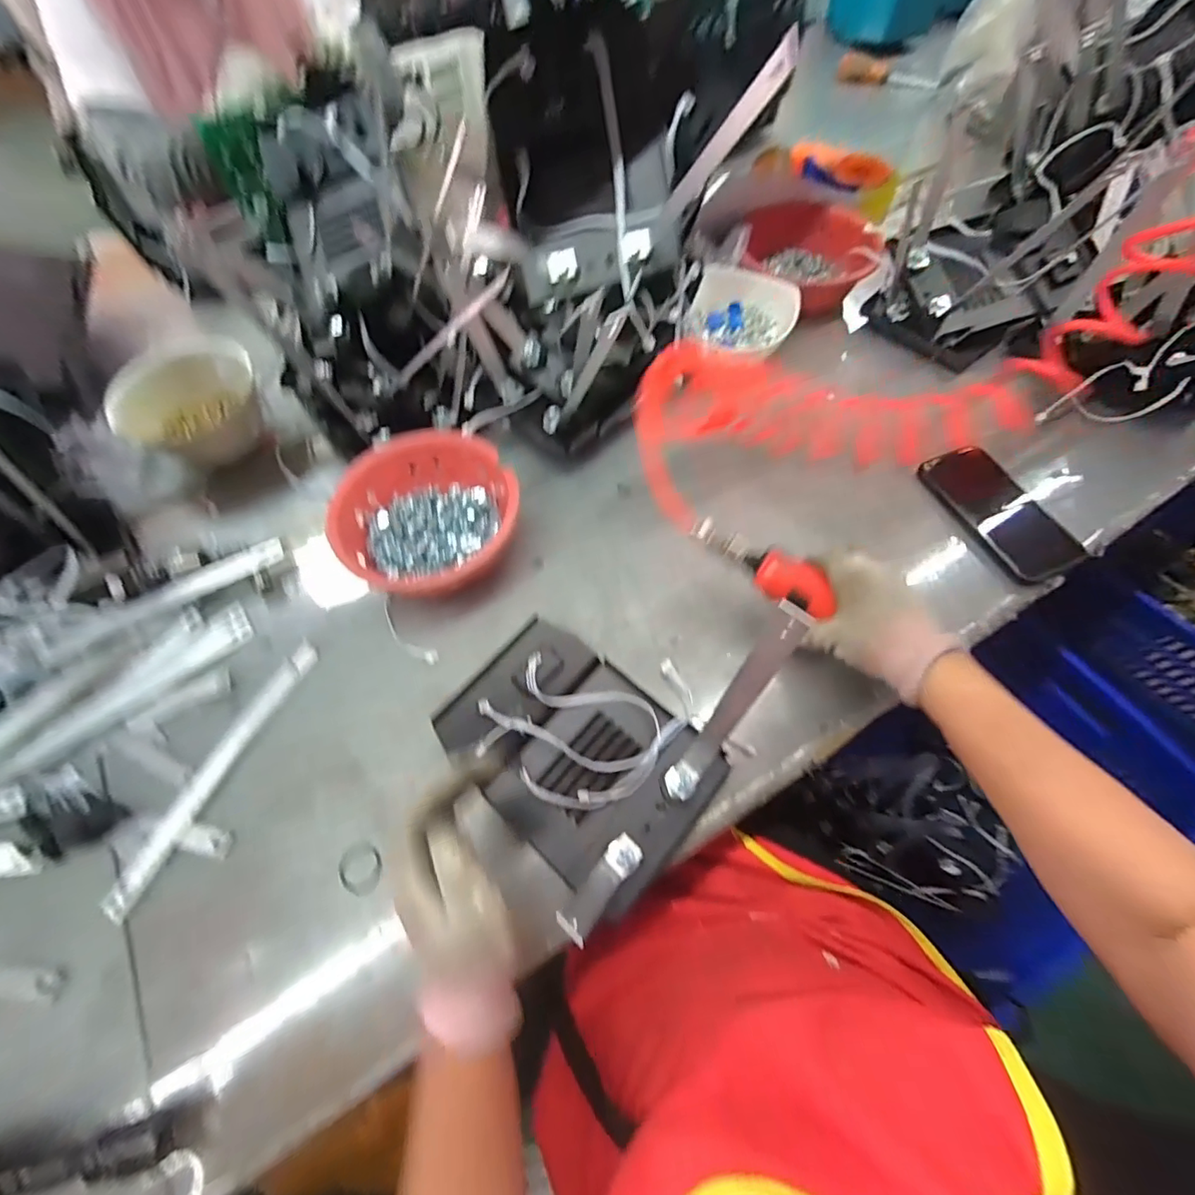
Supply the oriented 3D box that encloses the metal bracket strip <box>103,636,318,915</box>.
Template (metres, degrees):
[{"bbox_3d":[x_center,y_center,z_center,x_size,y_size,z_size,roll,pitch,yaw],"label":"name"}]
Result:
[{"bbox_3d":[-0.331,0.145,0.469,0.027,0.006,0.242,22,65,13],"label":"metal bracket strip"}]

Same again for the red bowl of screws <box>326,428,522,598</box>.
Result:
[{"bbox_3d":[-0.166,-0.088,0.537,0.168,0.073,0.172,-1,62,2],"label":"red bowl of screws"}]

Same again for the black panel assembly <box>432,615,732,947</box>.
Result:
[{"bbox_3d":[-0.017,0.130,0.438,0.215,0.044,0.159,37,69,19],"label":"black panel assembly"}]

